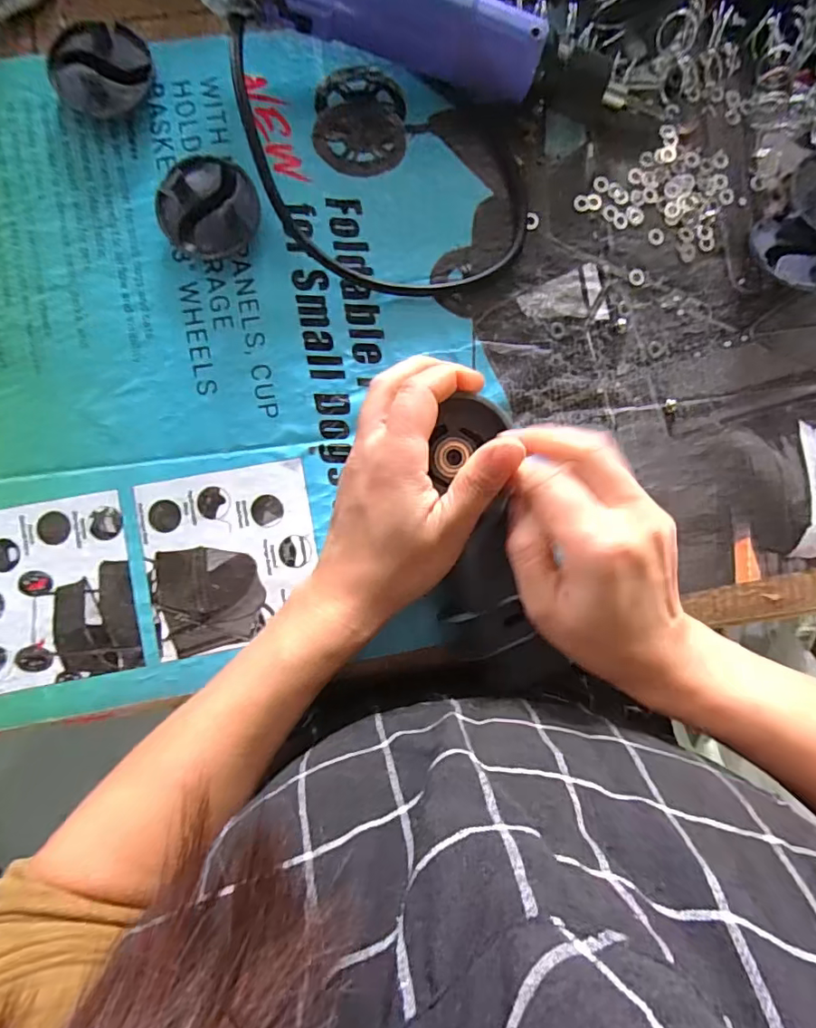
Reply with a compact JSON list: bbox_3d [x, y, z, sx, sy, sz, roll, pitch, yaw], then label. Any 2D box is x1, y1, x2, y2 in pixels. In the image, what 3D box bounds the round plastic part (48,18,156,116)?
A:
[{"bbox_3d":[-0.175,-0.255,0.297,0.052,0.021,0.047,-8,89,-4],"label":"round plastic part"}]

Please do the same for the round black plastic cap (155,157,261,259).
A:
[{"bbox_3d":[-0.114,-0.176,0.299,0.054,0.025,0.051,0,88,-4],"label":"round black plastic cap"}]

